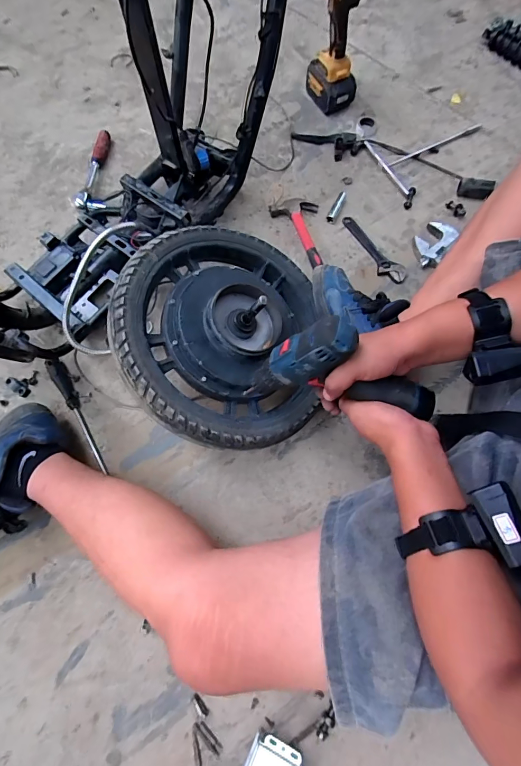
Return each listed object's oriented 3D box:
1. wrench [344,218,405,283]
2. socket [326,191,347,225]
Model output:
[{"bbox_3d":[0.233,-0.284,0.795,0.049,0.012,0.193,-35,74,-10],"label":"wrench"},{"bbox_3d":[0.171,-0.398,0.842,0.023,0.019,0.084,26,86,10],"label":"socket"}]

